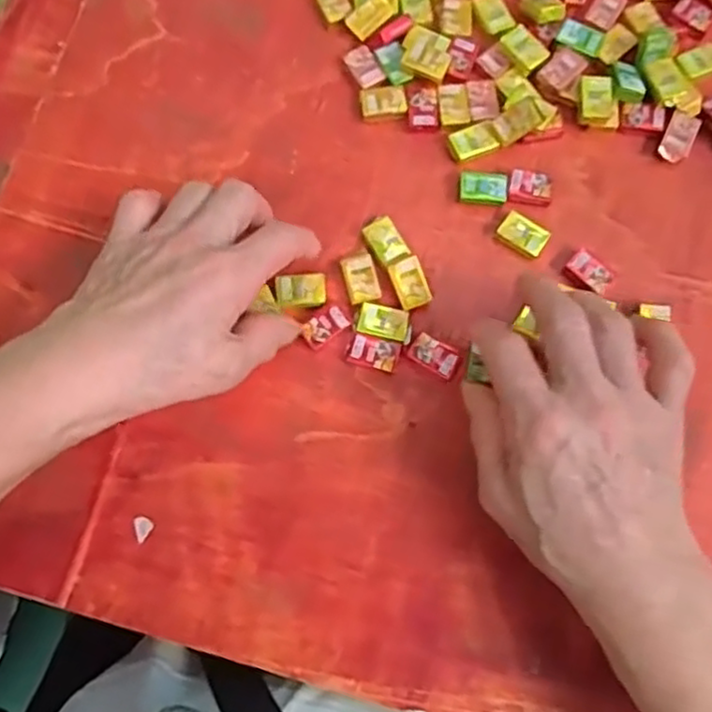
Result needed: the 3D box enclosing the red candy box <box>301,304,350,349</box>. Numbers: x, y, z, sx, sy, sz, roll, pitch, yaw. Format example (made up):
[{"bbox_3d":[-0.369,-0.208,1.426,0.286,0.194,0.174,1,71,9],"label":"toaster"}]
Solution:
[{"bbox_3d":[-0.016,-0.016,0.363,0.024,0.004,0.014,-35,80,-8],"label":"red candy box"}]

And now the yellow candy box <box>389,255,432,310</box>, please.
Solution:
[{"bbox_3d":[0.029,-0.038,0.371,0.016,0.010,0.027,-19,78,-5],"label":"yellow candy box"}]

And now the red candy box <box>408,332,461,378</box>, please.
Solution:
[{"bbox_3d":[0.041,0.000,0.363,0.024,0.005,0.016,30,79,6],"label":"red candy box"}]

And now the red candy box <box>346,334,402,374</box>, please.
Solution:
[{"bbox_3d":[0.010,-0.001,0.362,0.026,0.006,0.016,13,77,2],"label":"red candy box"}]

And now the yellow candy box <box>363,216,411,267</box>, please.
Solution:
[{"bbox_3d":[0.017,-0.061,0.377,0.016,0.011,0.026,-29,79,-7],"label":"yellow candy box"}]

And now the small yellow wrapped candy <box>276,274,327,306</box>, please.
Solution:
[{"bbox_3d":[-0.029,-0.035,0.368,0.026,0.004,0.017,-2,77,-1],"label":"small yellow wrapped candy"}]

